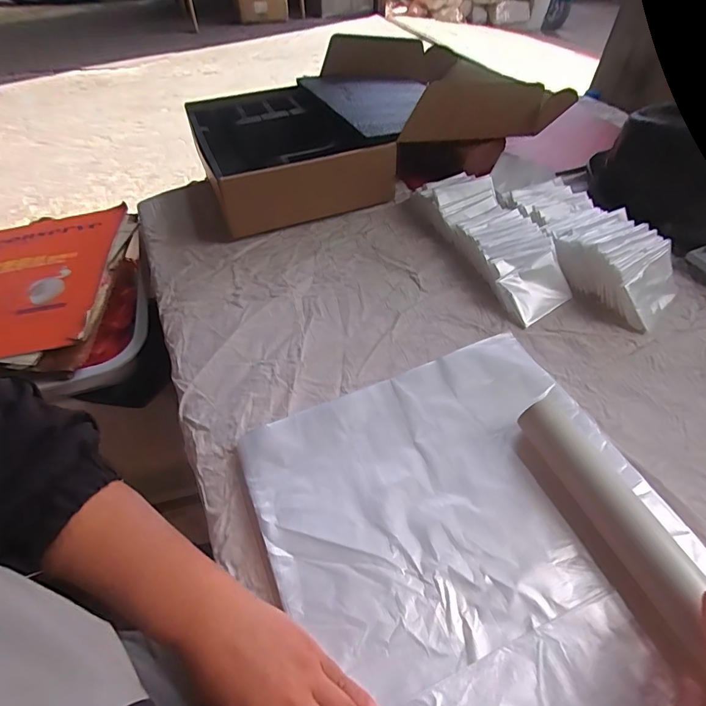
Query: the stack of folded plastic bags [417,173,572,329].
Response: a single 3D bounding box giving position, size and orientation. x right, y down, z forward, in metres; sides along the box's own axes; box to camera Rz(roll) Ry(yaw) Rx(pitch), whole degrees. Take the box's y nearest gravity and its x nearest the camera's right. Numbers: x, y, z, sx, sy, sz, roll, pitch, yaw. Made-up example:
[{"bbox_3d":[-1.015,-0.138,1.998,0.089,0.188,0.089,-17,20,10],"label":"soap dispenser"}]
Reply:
[{"bbox_3d":[0.184,-0.151,0.575,0.096,0.049,0.266,-16,50,-12],"label":"stack of folded plastic bags"}]

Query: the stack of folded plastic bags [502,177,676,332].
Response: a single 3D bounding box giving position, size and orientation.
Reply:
[{"bbox_3d":[0.302,-0.140,0.558,0.107,0.059,0.254,-18,51,-14],"label":"stack of folded plastic bags"}]

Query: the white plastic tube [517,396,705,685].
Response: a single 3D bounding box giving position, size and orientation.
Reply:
[{"bbox_3d":[0.232,0.180,0.287,0.049,0.041,0.359,-18,52,-14],"label":"white plastic tube"}]

